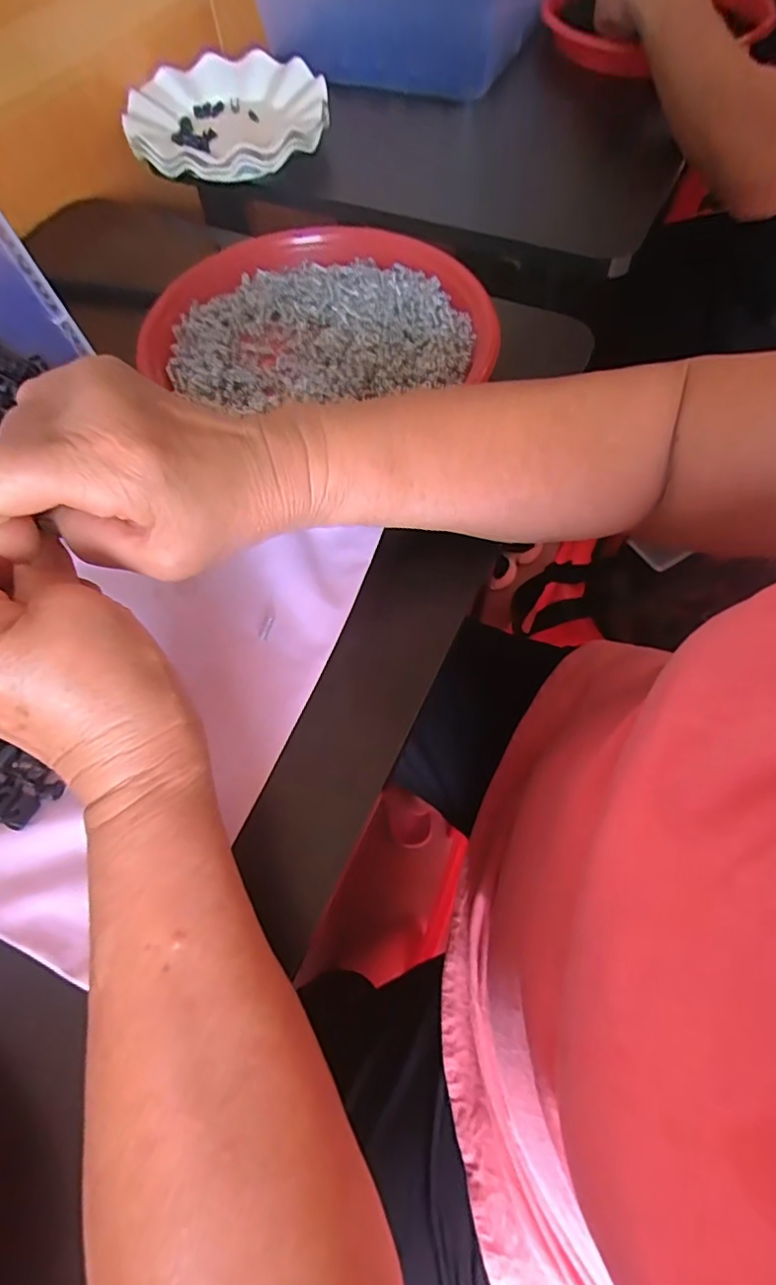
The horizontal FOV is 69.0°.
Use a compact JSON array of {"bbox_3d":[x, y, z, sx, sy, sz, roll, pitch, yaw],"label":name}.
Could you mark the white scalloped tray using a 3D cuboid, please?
[{"bbox_3d":[-0.148,-0.491,0.522,0.176,0.027,0.182,-10,63,-2],"label":"white scalloped tray"}]

